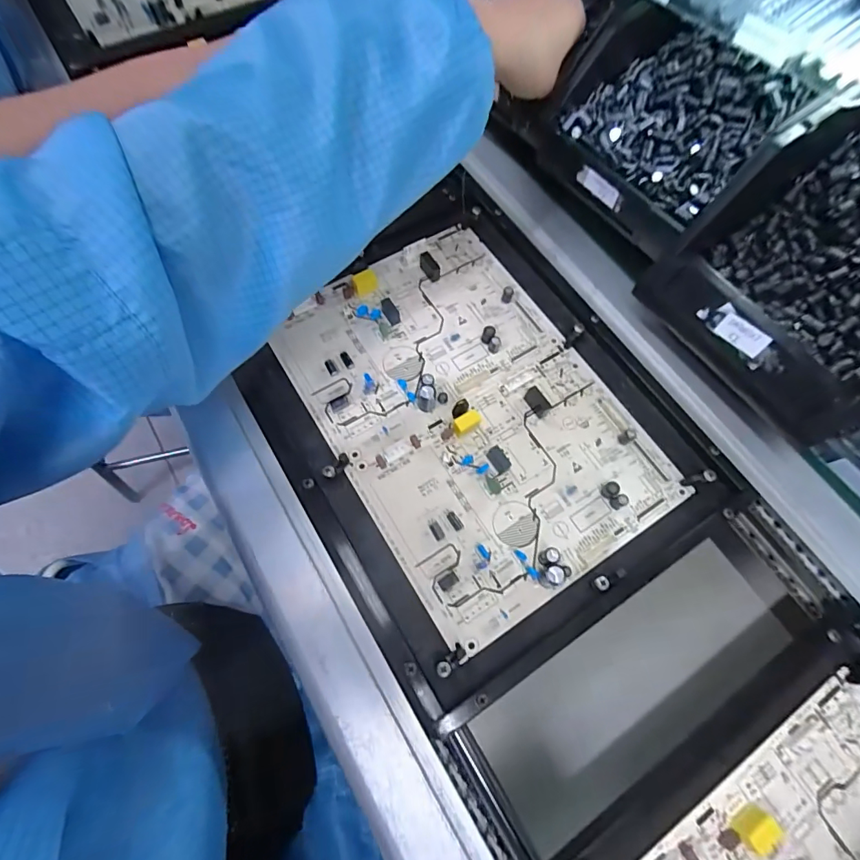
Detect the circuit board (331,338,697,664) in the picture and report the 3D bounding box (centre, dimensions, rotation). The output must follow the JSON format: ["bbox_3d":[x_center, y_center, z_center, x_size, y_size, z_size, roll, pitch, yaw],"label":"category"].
[{"bbox_3d":[0.061,0.033,0.313,0.195,0.017,0.148,-29,71,-13],"label":"circuit board"}]

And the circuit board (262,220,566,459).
[{"bbox_3d":[-0.014,-0.079,0.355,0.196,0.016,0.137,-29,71,-13],"label":"circuit board"}]

